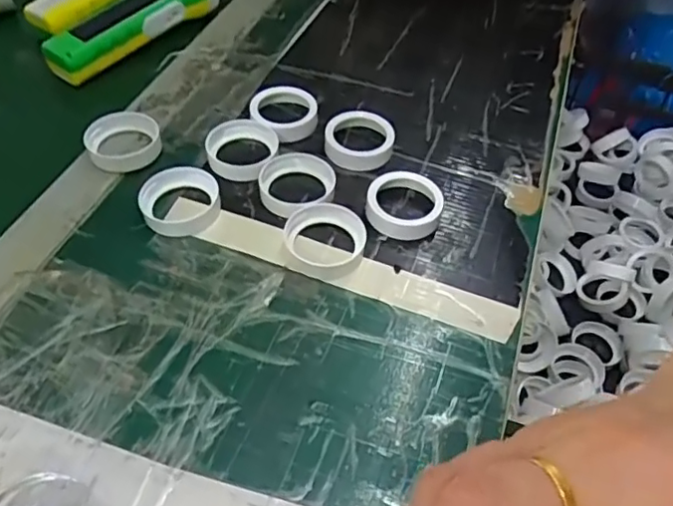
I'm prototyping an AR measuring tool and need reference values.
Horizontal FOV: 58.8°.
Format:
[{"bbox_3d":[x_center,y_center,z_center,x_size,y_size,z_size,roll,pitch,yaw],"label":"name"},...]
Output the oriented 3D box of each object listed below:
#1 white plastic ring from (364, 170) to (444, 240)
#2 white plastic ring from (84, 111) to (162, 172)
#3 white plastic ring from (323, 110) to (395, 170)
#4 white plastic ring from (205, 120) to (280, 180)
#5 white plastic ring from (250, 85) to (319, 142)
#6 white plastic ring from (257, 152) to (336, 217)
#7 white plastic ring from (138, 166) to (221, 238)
[{"bbox_3d":[0.048,-0.033,0.419,0.052,0.019,0.048,2,51,-3],"label":"white plastic ring"},{"bbox_3d":[-0.162,-0.085,0.456,0.053,0.016,0.052,2,51,-3],"label":"white plastic ring"},{"bbox_3d":[0.018,-0.088,0.463,0.052,0.018,0.052,2,51,-3],"label":"white plastic ring"},{"bbox_3d":[-0.073,-0.080,0.458,0.050,0.014,0.052,2,51,-3],"label":"white plastic ring"},{"bbox_3d":[-0.043,-0.114,0.482,0.052,0.019,0.051,2,51,-3],"label":"white plastic ring"},{"bbox_3d":[-0.028,-0.049,0.430,0.053,0.016,0.054,2,51,-3],"label":"white plastic ring"},{"bbox_3d":[-0.110,-0.036,0.420,0.054,0.017,0.049,-6,51,-9],"label":"white plastic ring"}]

